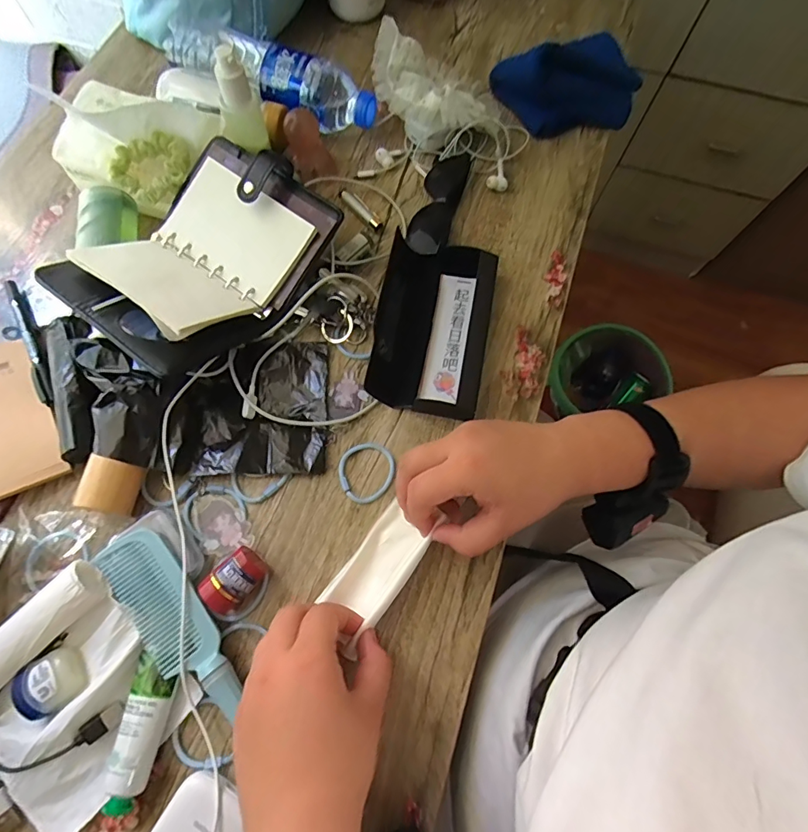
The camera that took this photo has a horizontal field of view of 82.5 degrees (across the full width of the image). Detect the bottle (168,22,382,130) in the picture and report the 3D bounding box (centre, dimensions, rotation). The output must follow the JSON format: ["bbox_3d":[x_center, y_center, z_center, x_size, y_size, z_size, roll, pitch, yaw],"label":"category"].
[{"bbox_3d":[-0.135,-0.360,0.493,0.224,0.061,0.070,24,71,7],"label":"bottle"}]

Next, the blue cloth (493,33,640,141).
[{"bbox_3d":[0.184,-0.370,0.501,0.158,0.069,0.090,-10,71,-5],"label":"blue cloth"}]

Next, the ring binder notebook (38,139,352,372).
[{"bbox_3d":[-0.170,-0.136,0.404,0.140,0.075,0.208,35,73,11],"label":"ring binder notebook"}]

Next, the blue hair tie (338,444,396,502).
[{"bbox_3d":[-0.032,0.046,0.382,0.044,0.006,0.049,12,70,3],"label":"blue hair tie"}]

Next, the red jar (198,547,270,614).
[{"bbox_3d":[-0.124,0.122,0.338,0.044,0.029,0.029,-41,76,-14],"label":"red jar"}]

